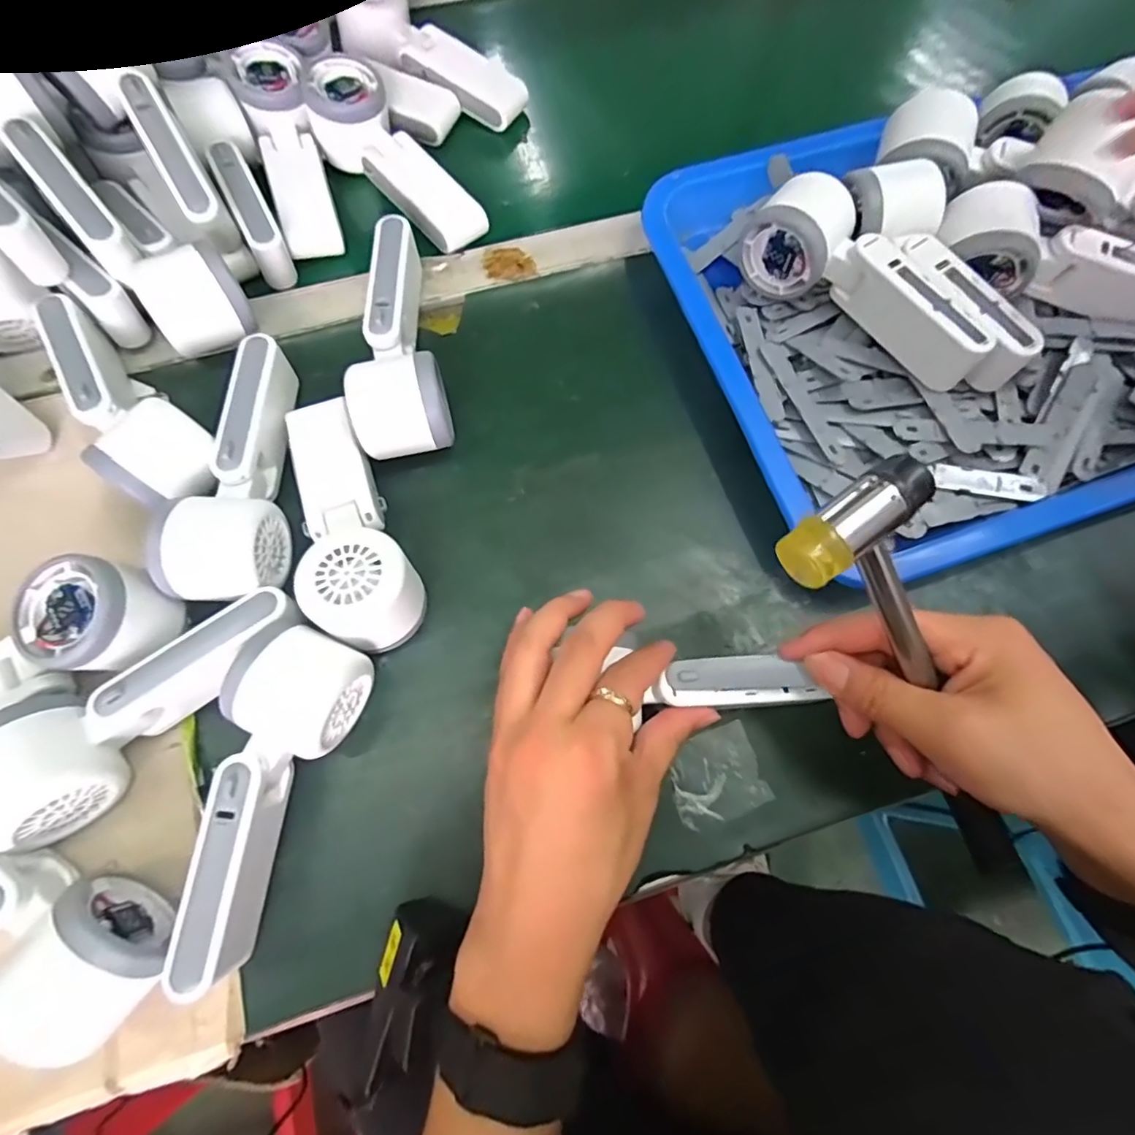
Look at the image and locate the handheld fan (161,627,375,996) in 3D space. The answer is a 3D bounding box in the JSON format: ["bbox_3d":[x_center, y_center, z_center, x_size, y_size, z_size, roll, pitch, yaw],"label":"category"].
[{"bbox_3d":[-0.157,0.113,0.290,0.052,0.055,0.161,19,72,6],"label":"handheld fan"}]

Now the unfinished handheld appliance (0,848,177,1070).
[{"bbox_3d":[-0.257,0.154,0.267,0.162,0.060,0.056,29,73,9],"label":"unfinished handheld appliance"}]

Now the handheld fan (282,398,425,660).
[{"bbox_3d":[-0.130,-0.027,0.328,0.054,0.044,0.149,-24,73,-9],"label":"handheld fan"}]

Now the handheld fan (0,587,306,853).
[{"bbox_3d":[-0.221,0.063,0.299,0.167,0.052,0.064,-40,76,-13],"label":"handheld fan"}]

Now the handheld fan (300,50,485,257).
[{"bbox_3d":[-0.129,-0.303,0.422,0.056,0.048,0.162,-38,75,-12],"label":"handheld fan"}]

